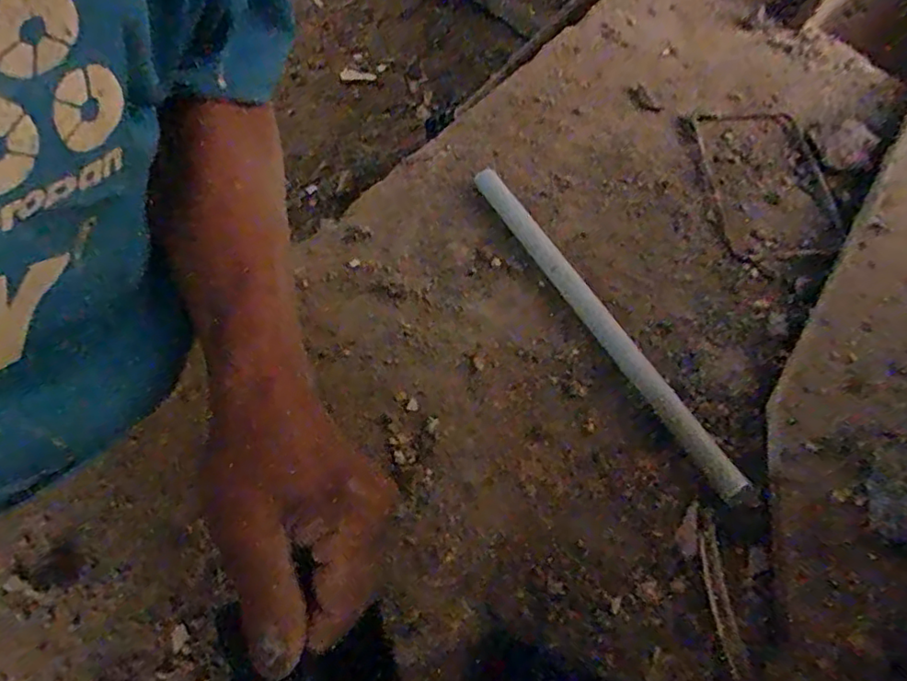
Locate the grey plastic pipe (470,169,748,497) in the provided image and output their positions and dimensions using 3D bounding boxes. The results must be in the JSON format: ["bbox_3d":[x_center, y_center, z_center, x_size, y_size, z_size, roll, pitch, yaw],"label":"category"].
[{"bbox_3d":[0.098,-0.016,0.406,0.018,0.014,0.278,-29,70,-15],"label":"grey plastic pipe"}]

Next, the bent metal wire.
[{"bbox_3d":[0.251,-0.134,0.471,0.096,0.010,0.143,-5,66,-5],"label":"bent metal wire"}]

